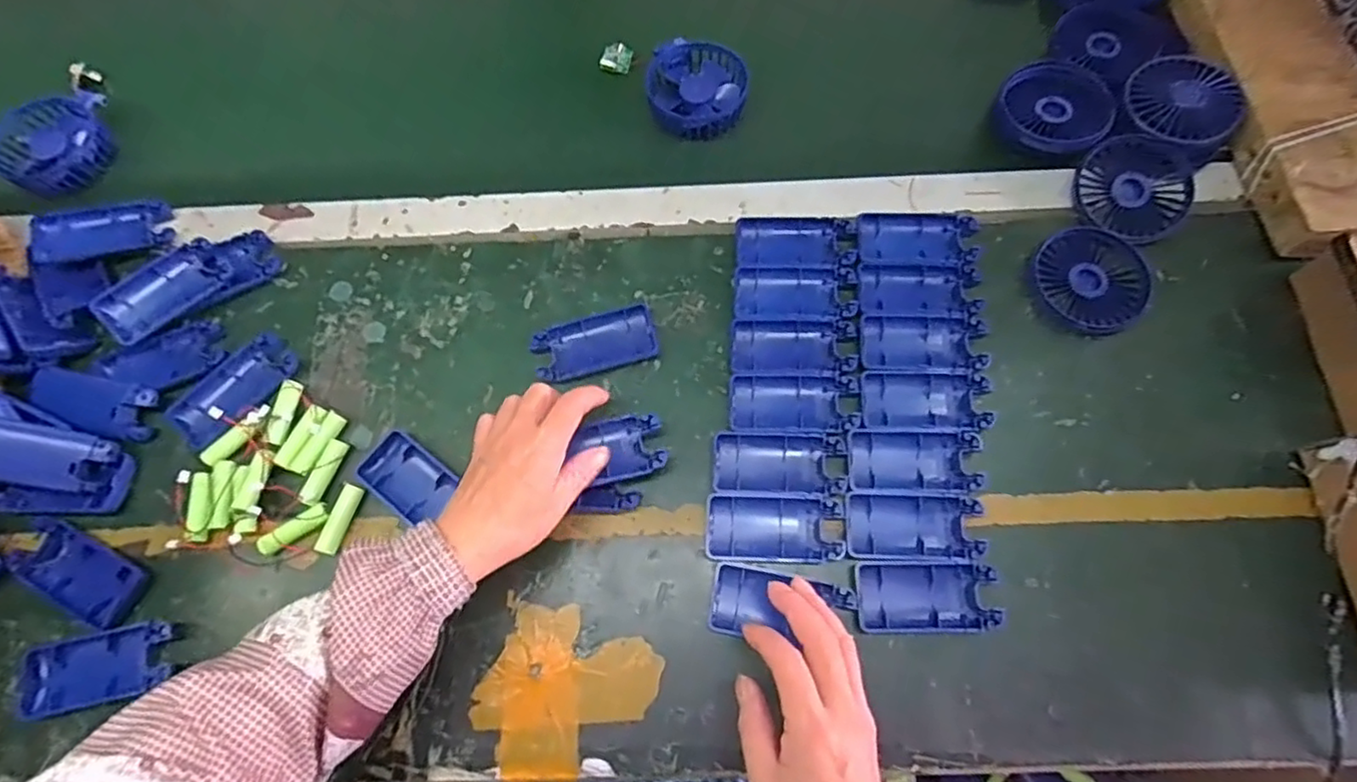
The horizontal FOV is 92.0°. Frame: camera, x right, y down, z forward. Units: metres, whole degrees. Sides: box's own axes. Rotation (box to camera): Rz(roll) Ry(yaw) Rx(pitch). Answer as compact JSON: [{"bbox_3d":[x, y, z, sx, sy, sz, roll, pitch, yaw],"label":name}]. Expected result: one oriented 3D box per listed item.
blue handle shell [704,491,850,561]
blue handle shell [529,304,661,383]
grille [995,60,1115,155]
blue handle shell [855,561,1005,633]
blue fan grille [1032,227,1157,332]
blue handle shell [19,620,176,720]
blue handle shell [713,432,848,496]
[{"bbox_3d":[0.067,0.096,0.458,0.092,0.010,0.044,2,71,2],"label":"blue handle shell"},{"bbox_3d":[-0.064,-0.035,0.506,0.094,0.017,0.046,-15,71,-4],"label":"blue handle shell"},{"bbox_3d":[0.312,-0.236,0.548,0.084,0.018,0.089,-16,76,5],"label":"grille"},{"bbox_3d":[0.166,0.138,0.440,0.091,0.014,0.043,-1,71,1],"label":"blue handle shell"},{"bbox_3d":[0.323,-0.088,0.512,0.083,0.016,0.078,0,71,1],"label":"blue fan grille"},{"bbox_3d":[-0.393,0.188,0.441,0.094,0.013,0.045,-14,71,-3],"label":"blue handle shell"},{"bbox_3d":[0.073,0.053,0.472,0.091,0.011,0.044,2,71,2],"label":"blue handle shell"}]

